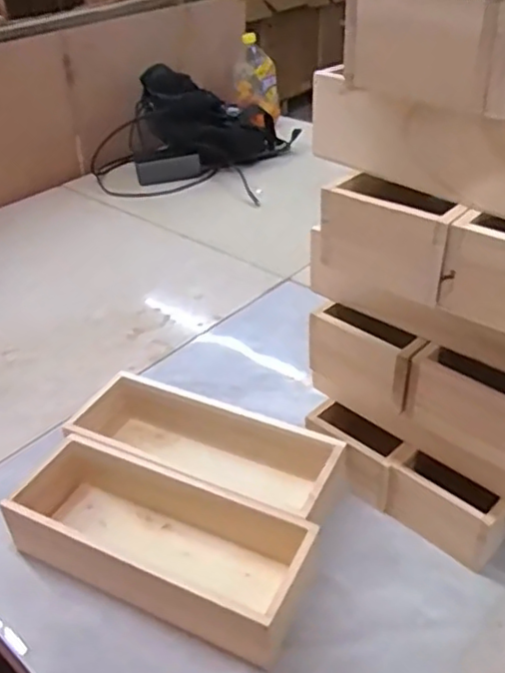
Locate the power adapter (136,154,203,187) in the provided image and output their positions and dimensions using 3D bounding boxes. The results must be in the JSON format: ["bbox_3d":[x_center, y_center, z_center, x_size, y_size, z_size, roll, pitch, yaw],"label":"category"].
[{"bbox_3d":[-0.170,-0.343,1.325,0.131,0.051,0.021,-9,35,-9],"label":"power adapter"}]

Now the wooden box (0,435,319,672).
[{"bbox_3d":[-0.082,0.177,0.576,0.263,0.063,0.116,14,38,22],"label":"wooden box"}]

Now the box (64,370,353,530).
[{"bbox_3d":[-0.046,0.119,0.652,0.275,0.060,0.112,16,39,24],"label":"box"}]

